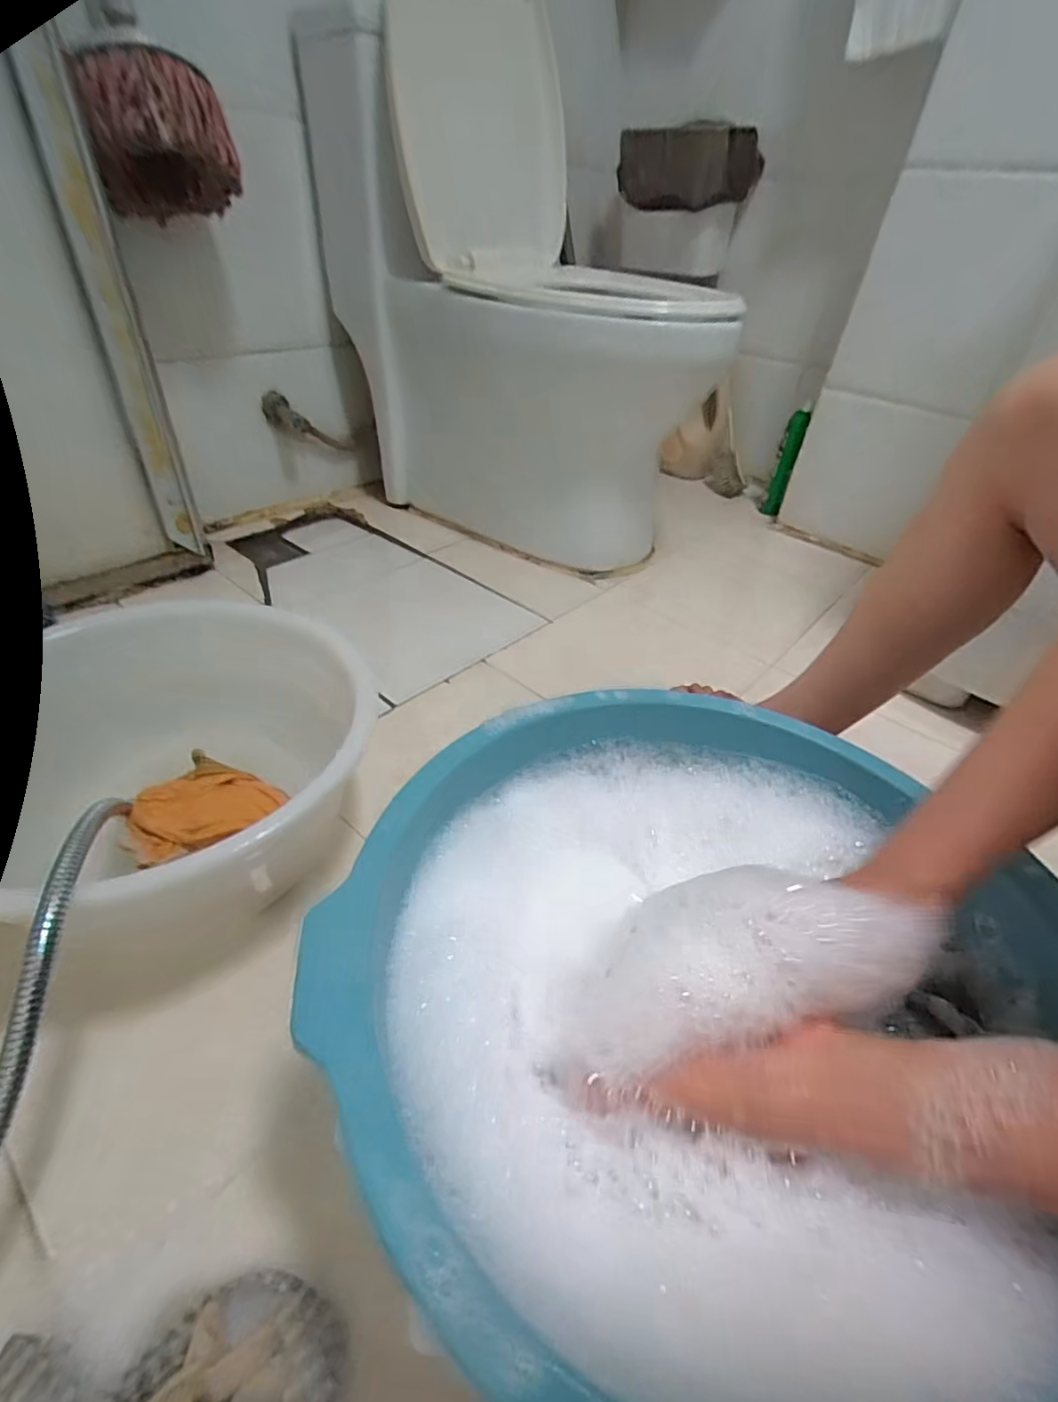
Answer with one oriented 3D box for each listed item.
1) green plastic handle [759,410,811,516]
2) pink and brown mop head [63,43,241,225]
[{"bbox_3d":[0.536,-0.494,1.237,0.043,0.214,0.038,22,42,19],"label":"green plastic handle"},{"bbox_3d":[-0.417,-0.635,0.668,0.144,0.129,0.151,-16,44,-24],"label":"pink and brown mop head"}]

